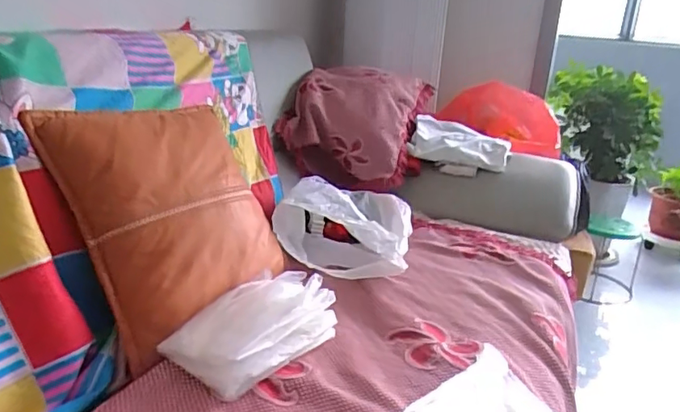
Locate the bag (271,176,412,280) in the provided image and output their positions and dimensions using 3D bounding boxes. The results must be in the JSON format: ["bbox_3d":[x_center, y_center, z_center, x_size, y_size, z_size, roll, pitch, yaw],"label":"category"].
[{"bbox_3d":[0.009,0.037,1.141,0.269,0.127,0.280,6,20,6],"label":"bag"}]

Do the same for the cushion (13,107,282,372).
[{"bbox_3d":[-0.248,-0.001,0.891,0.095,0.376,0.358,-33,-6,40],"label":"cushion"}]

